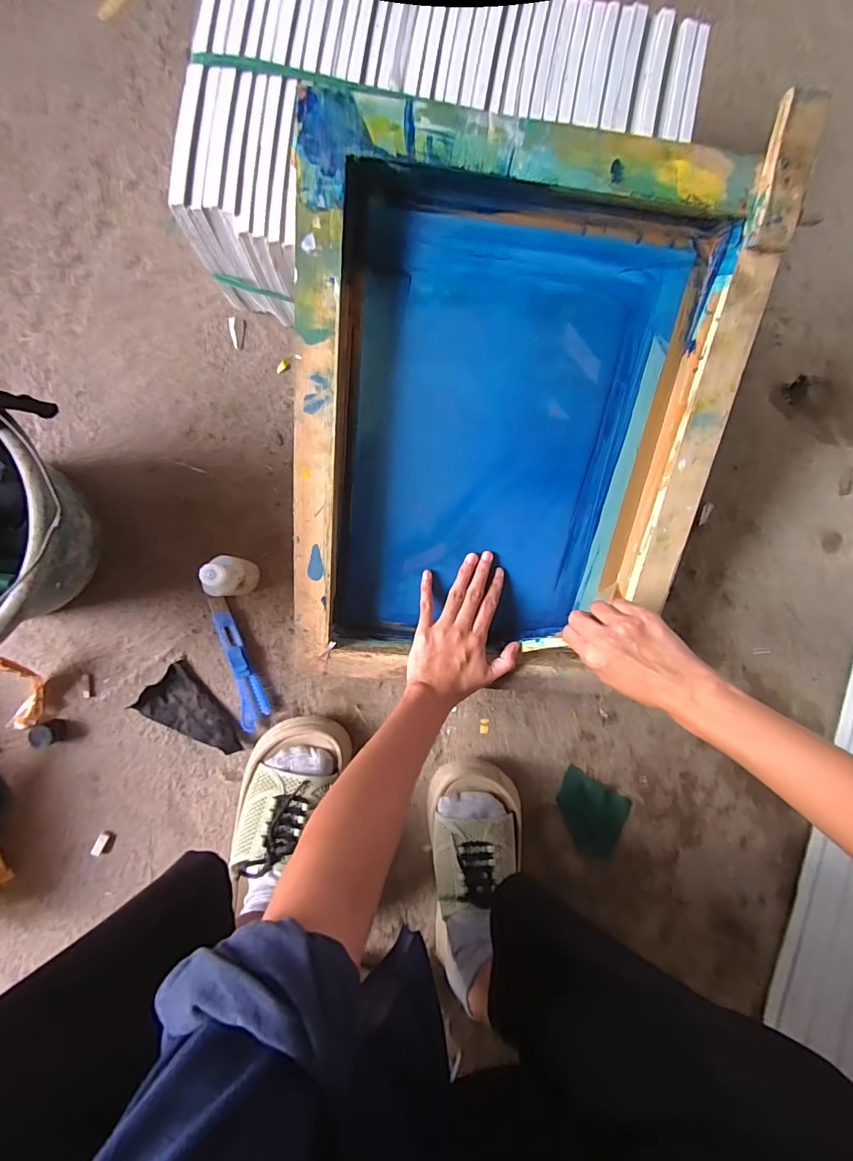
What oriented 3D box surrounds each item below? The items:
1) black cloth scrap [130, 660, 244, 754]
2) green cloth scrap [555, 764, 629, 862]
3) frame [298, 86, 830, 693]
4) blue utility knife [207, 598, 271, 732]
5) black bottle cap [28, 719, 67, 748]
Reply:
[{"bbox_3d":[-0.252,0.149,0.491,0.062,0.014,0.111,-44,93,-3],"label":"black cloth scrap"},{"bbox_3d":[0.193,0.278,0.538,0.096,0.006,0.079,31,88,-4],"label":"green cloth scrap"},{"bbox_3d":[0.072,-0.122,0.415,0.363,0.051,0.474,5,113,-4],"label":"frame"},{"bbox_3d":[-0.206,0.090,0.495,0.033,0.014,0.148,-19,92,-4],"label":"blue utility knife"},{"bbox_3d":[-0.393,0.159,0.474,0.021,0.025,0.024,-19,92,-4],"label":"black bottle cap"}]

